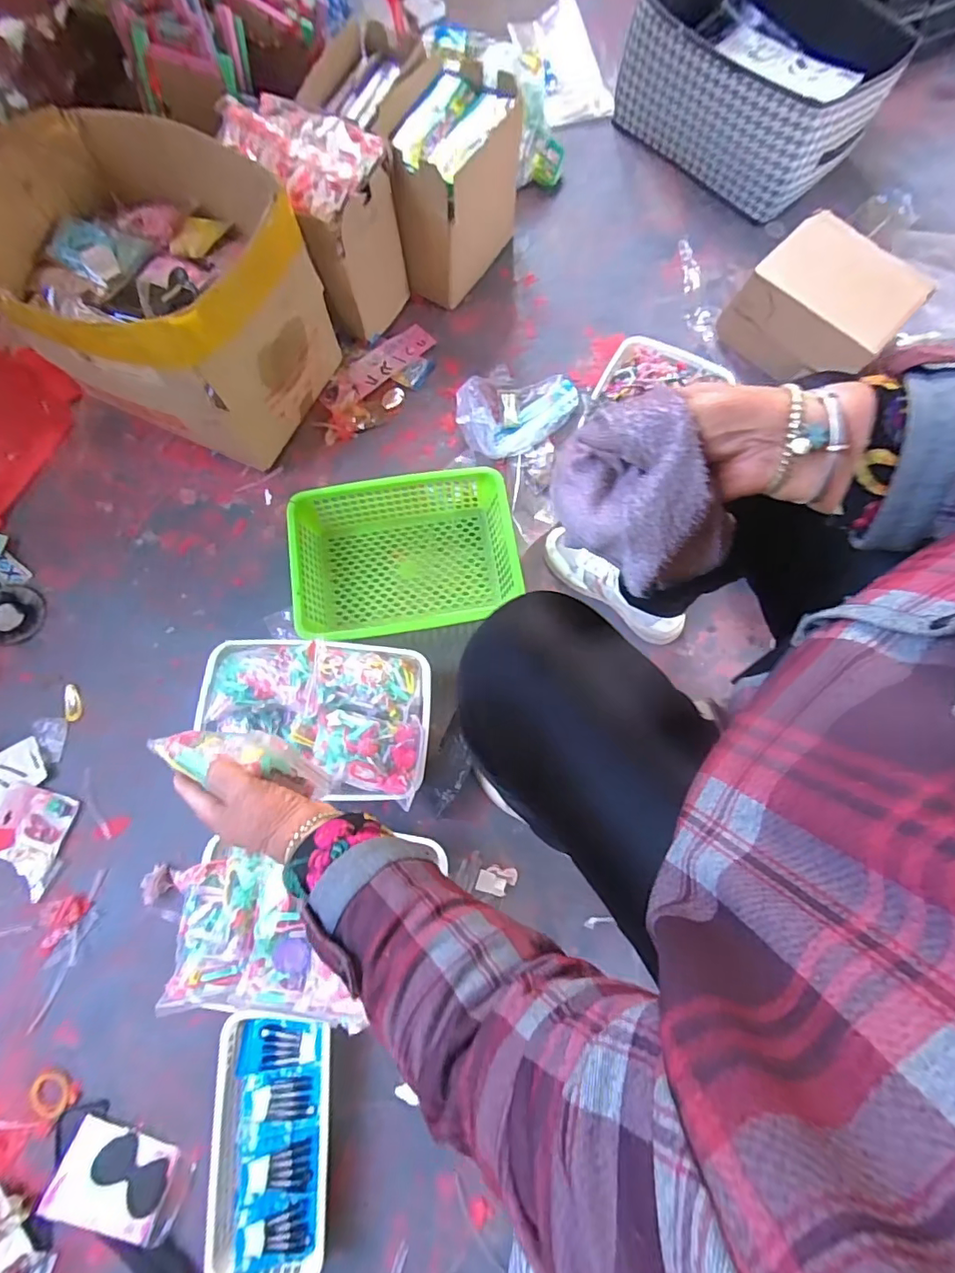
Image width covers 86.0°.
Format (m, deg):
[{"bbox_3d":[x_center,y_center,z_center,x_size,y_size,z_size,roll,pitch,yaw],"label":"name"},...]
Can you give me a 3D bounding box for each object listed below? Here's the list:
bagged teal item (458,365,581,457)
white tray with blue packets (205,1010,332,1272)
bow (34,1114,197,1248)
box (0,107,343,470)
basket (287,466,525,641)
[{"bbox_3d":[0.067,-0.398,0.873,0.211,0.058,0.160,-43,79,-11],"label":"bagged teal item"},{"bbox_3d":[-0.242,0.597,0.607,0.132,0.047,0.258,-3,75,-1],"label":"white tray with blue packets"},{"bbox_3d":[-0.424,0.650,0.608,0.152,0.017,0.091,16,75,4],"label":"bow"},{"bbox_3d":[-0.465,-0.515,0.787,0.442,0.267,0.368,38,78,9],"label":"box"},{"bbox_3d":[-0.108,-0.119,0.787,0.328,0.078,0.235,-10,75,-3],"label":"basket"}]

